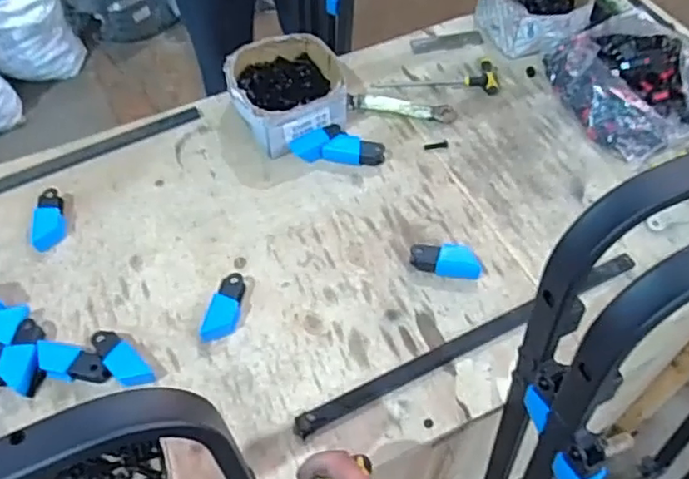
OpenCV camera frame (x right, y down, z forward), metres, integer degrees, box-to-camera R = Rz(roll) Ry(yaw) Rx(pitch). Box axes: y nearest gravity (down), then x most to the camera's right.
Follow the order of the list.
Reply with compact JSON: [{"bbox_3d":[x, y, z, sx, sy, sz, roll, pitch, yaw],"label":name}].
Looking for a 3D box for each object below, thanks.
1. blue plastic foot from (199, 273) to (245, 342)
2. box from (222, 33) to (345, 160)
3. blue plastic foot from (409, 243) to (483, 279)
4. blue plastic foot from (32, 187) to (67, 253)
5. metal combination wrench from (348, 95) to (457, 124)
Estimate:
[{"bbox_3d":[-0.140,0.082,0.755,0.038,0.030,0.091,16,57,12],"label":"blue plastic foot"},{"bbox_3d":[-0.088,-0.225,0.945,0.170,0.080,0.191,-18,57,-11],"label":"box"},{"bbox_3d":[0.129,0.029,0.790,0.089,0.028,0.041,2,55,3],"label":"blue plastic foot"},{"bbox_3d":[-0.392,-0.027,0.833,0.039,0.025,0.087,-14,56,-8],"label":"blue plastic foot"},{"bbox_3d":[0.088,-0.203,0.958,0.163,0.017,0.032,7,56,6],"label":"metal combination wrench"}]

